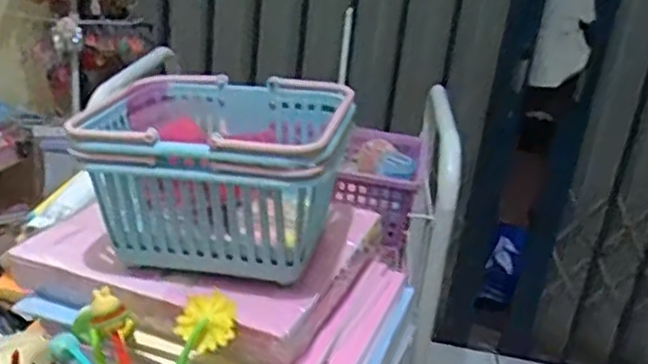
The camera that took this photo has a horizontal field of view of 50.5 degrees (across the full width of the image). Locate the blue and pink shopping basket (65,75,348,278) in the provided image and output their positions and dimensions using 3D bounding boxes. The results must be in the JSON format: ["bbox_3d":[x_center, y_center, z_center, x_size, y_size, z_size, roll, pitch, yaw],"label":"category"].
[{"bbox_3d":[-0.070,-0.007,0.450,0.156,0.098,0.131,9,24,4],"label":"blue and pink shopping basket"}]

